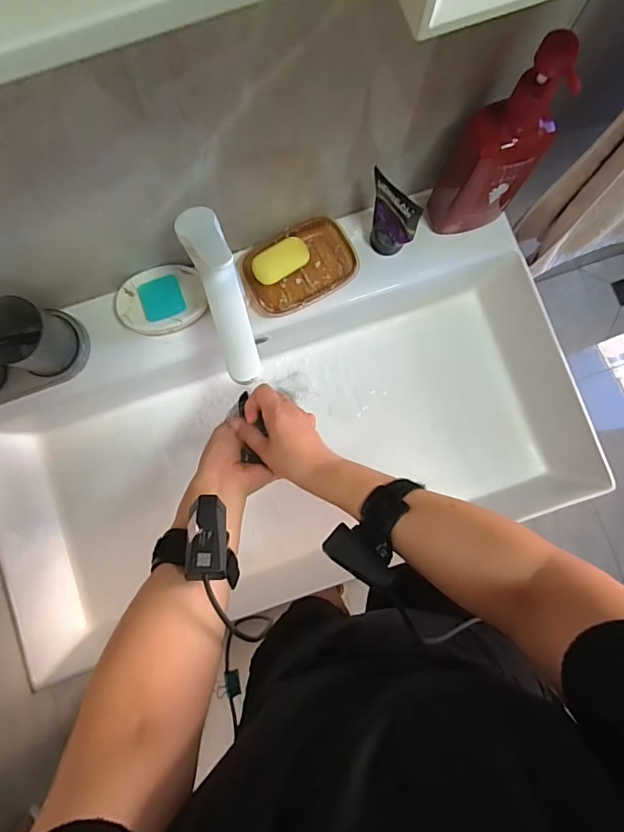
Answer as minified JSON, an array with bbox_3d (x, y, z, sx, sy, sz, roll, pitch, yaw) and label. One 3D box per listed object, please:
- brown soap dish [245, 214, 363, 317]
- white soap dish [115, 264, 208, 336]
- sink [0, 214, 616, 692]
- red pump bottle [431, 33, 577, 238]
[{"bbox_3d":[-0.015,-0.197,0.615,0.147,0.020,0.101,-26,85,-3],"label":"brown soap dish"},{"bbox_3d":[-0.198,-0.151,0.605,0.114,0.017,0.082,-14,84,-1],"label":"white soap dish"},{"bbox_3d":[-0.046,0.024,0.667,0.785,0.128,0.413,-16,84,-2],"label":"sink"},{"bbox_3d":[0.202,-0.285,0.505,0.096,0.243,0.063,25,85,3],"label":"red pump bottle"}]

